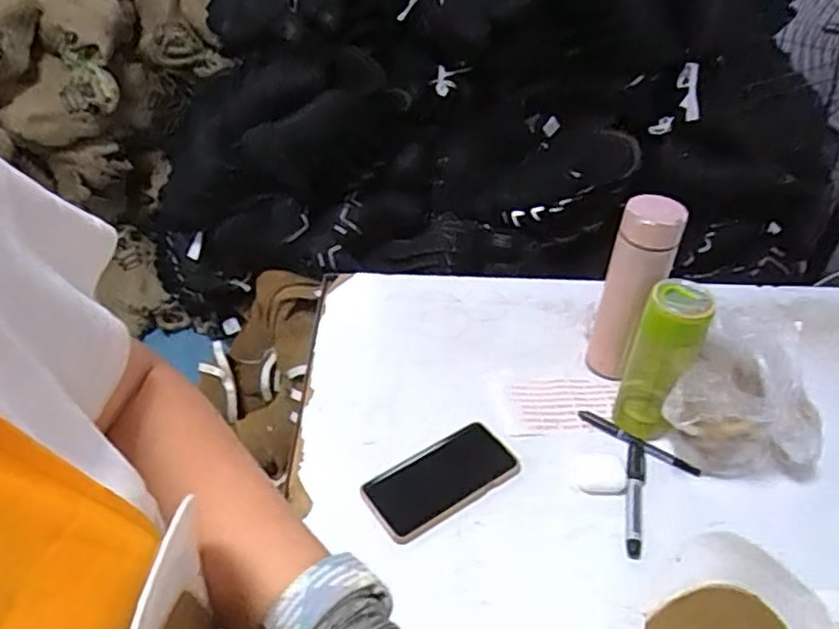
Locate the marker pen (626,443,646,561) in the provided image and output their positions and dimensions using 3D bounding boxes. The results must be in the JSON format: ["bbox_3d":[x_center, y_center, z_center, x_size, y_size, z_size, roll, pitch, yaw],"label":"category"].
[{"bbox_3d":[0.225,0.186,0.696,0.018,0.015,0.140,12,41,12],"label":"marker pen"}]

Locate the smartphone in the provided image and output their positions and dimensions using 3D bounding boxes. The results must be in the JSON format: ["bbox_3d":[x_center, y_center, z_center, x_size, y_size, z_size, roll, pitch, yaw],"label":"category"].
[{"bbox_3d":[0.024,0.173,0.703,0.164,0.016,0.083,-27,47,-30],"label":"smartphone"}]

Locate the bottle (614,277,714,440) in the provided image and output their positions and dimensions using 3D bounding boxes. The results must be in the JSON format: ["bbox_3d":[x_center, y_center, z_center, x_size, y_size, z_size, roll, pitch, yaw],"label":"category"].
[{"bbox_3d":[0.264,0.047,0.729,0.065,0.186,0.075,16,42,17],"label":"bottle"}]

